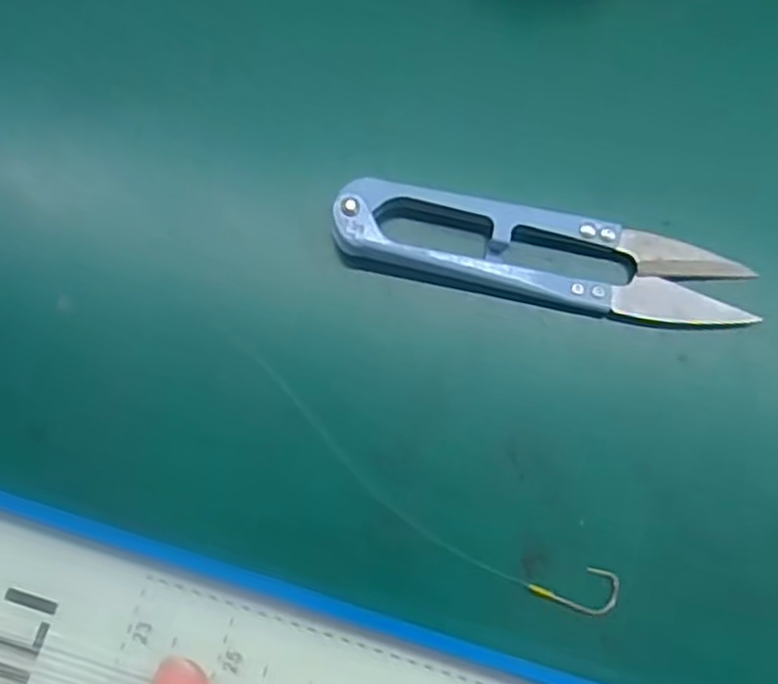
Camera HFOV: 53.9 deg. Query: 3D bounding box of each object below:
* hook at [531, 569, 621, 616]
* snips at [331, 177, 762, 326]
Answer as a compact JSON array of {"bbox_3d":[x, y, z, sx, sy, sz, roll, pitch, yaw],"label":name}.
[{"bbox_3d":[0.042,0.055,0.171,0.020,0.004,0.010,12,78,2],"label":"hook"},{"bbox_3d":[0.037,-0.021,0.184,0.099,0.012,0.023,9,78,0],"label":"snips"}]

